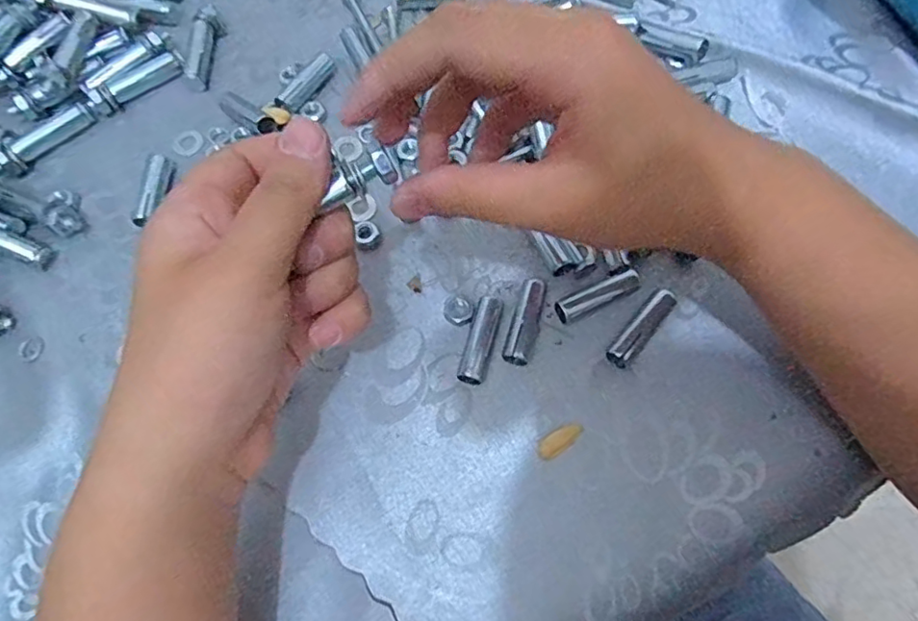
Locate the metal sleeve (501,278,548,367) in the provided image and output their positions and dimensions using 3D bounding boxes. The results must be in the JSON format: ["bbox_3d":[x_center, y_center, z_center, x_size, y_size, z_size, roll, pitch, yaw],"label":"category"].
[{"bbox_3d":[0.029,0.005,0.267,0.013,0.009,0.039,14,68,7],"label":"metal sleeve"}]

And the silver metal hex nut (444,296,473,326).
[{"bbox_3d":[0.000,-0.001,0.272,0.013,0.004,0.014,-7,67,-1],"label":"silver metal hex nut"}]

